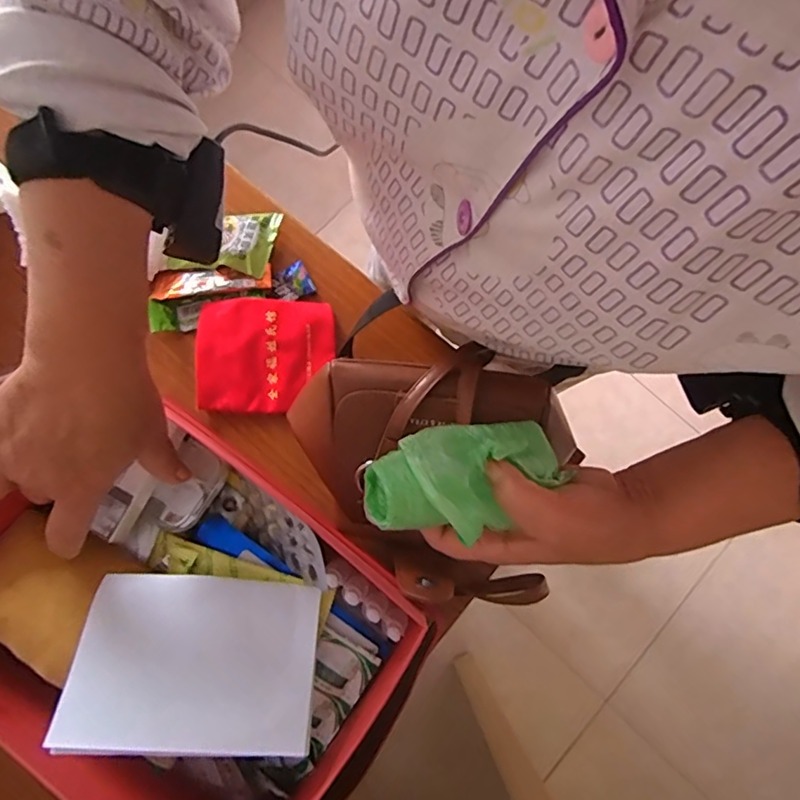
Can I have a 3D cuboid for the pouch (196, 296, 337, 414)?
[{"bbox_3d":[-0.117,-0.040,0.477,0.115,0.014,0.099,2,78,-1],"label":"pouch"}]

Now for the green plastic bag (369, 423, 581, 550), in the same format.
[{"bbox_3d":[0.040,0.043,0.320,0.118,0.043,0.059,-16,79,-15],"label":"green plastic bag"}]

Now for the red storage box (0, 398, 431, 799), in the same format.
[{"bbox_3d":[-0.154,0.152,0.373,0.278,0.085,0.225,39,80,6],"label":"red storage box"}]

